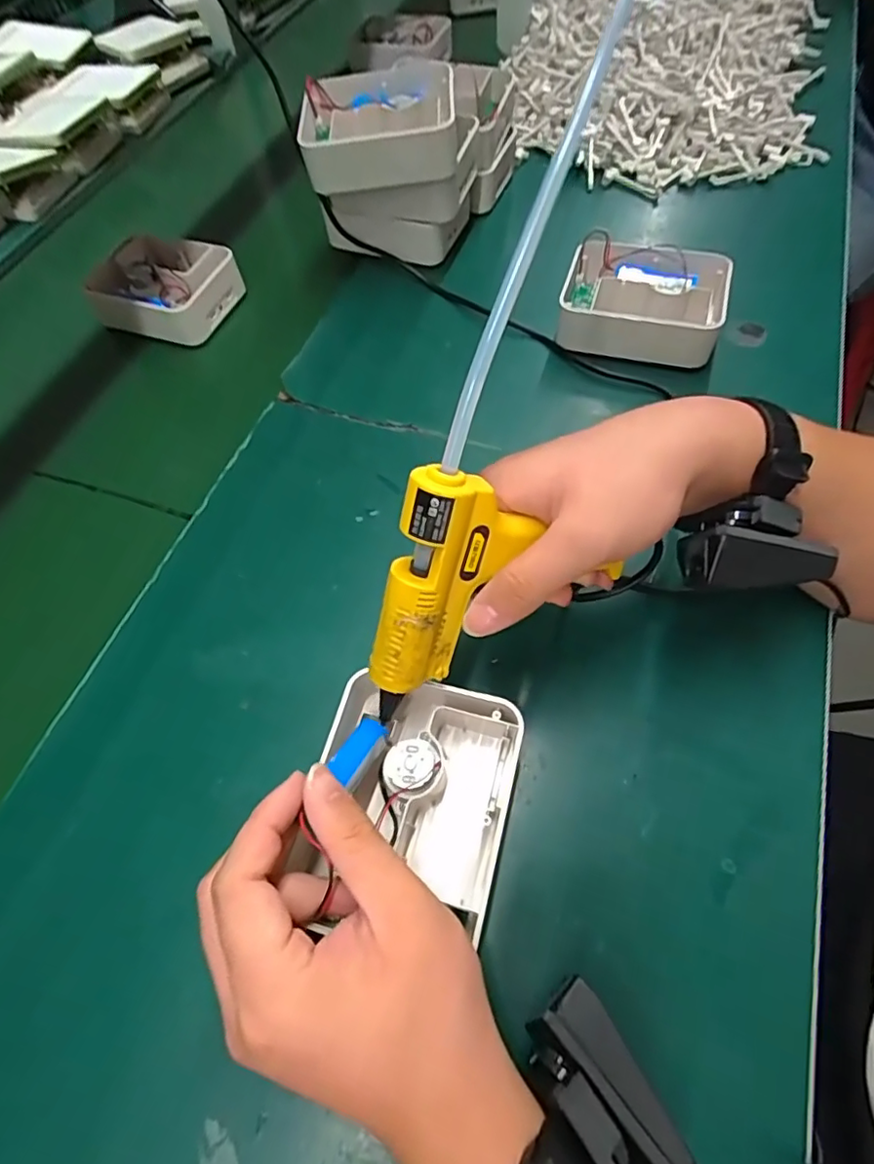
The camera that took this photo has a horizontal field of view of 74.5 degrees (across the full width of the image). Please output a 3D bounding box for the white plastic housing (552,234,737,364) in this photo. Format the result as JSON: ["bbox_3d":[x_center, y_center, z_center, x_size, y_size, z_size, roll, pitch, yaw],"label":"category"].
[{"bbox_3d":[0.171,-0.236,0.485,0.134,0.047,0.101,19,64,14],"label":"white plastic housing"}]

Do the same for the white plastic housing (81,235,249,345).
[{"bbox_3d":[-0.266,-0.289,0.565,0.124,0.042,0.102,19,64,14],"label":"white plastic housing"}]

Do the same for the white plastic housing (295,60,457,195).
[{"bbox_3d":[-0.050,-0.384,0.487,0.132,0.045,0.100,-3,60,4],"label":"white plastic housing"}]

